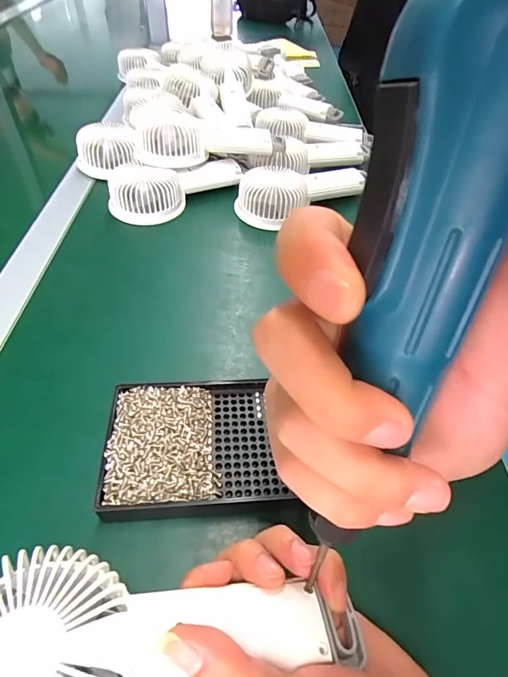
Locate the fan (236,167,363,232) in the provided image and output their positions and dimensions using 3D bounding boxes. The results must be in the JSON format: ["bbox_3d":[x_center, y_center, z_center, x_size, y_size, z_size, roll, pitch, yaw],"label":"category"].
[{"bbox_3d":[0.063,-0.190,0.482,0.180,0.045,0.081,-25,57,-24],"label":"fan"}]

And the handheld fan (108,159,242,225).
[{"bbox_3d":[-0.093,-0.184,0.468,0.165,0.042,0.083,-10,52,-13],"label":"handheld fan"}]

